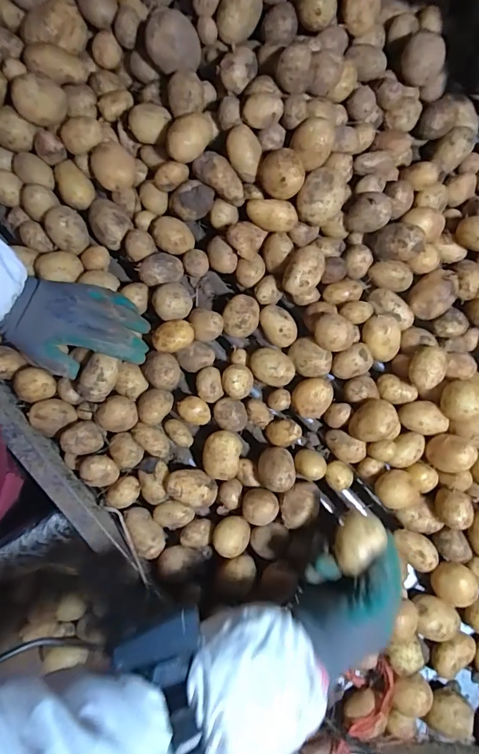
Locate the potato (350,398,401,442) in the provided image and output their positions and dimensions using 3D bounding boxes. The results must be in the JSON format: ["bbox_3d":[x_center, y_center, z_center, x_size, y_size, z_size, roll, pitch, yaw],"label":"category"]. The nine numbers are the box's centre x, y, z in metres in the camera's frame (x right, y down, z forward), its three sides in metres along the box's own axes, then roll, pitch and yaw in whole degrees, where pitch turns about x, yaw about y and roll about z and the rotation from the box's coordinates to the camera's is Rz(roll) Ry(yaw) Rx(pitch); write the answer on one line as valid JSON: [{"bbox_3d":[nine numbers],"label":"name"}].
[{"bbox_3d":[0.160,0.056,0.501,0.051,0.043,0.052,0,80,1],"label":"potato"}]

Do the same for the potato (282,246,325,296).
[{"bbox_3d":[0.081,-0.136,0.530,0.044,0.034,0.060,30,100,22],"label":"potato"}]

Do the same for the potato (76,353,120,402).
[{"bbox_3d":[-0.169,0.004,0.507,0.037,0.034,0.054,27,81,6],"label":"potato"}]

